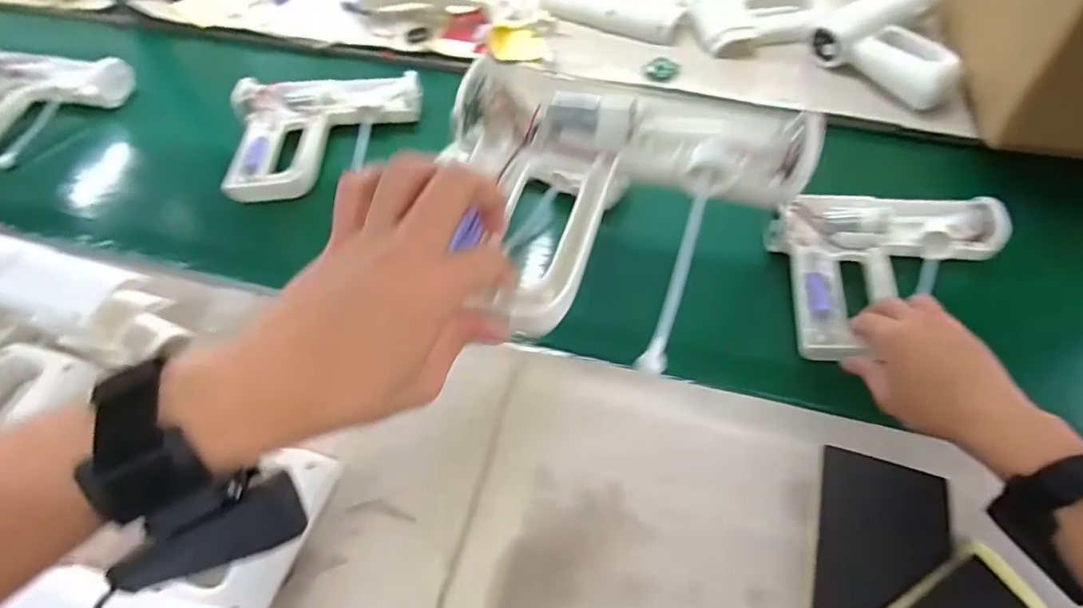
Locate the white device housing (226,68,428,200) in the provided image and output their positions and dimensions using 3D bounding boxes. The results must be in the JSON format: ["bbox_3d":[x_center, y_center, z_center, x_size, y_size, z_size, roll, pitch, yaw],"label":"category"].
[{"bbox_3d":[-0.255,-0.217,0.672,0.223,0.038,0.193,-13,57,-6],"label":"white device housing"}]

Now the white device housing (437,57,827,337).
[{"bbox_3d":[0.046,-0.067,0.342,0.208,0.080,0.162,14,58,11],"label":"white device housing"}]

